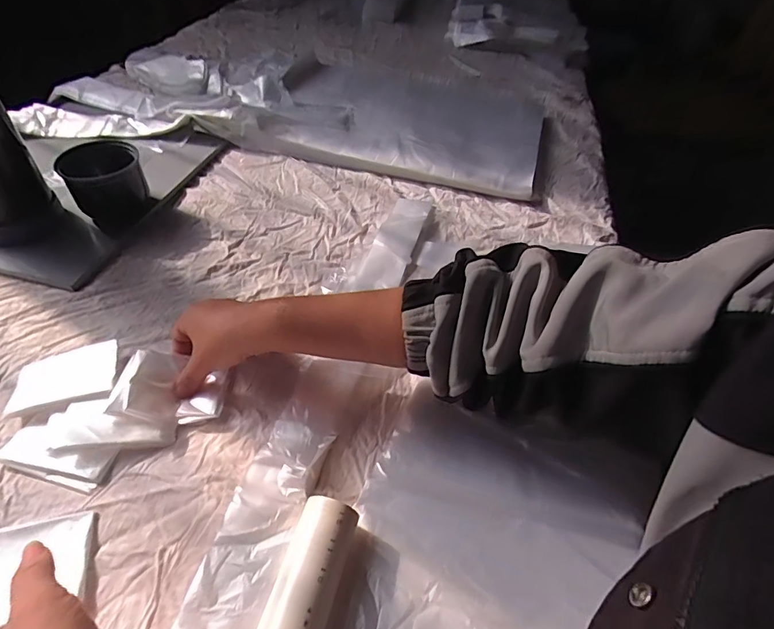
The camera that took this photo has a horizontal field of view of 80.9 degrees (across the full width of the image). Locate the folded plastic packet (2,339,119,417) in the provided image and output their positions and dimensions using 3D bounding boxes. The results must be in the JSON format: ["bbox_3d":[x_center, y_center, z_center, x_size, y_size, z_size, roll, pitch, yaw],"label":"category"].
[{"bbox_3d":[-0.292,0.057,0.413,0.084,0.017,0.070,-10,49,-13],"label":"folded plastic packet"}]

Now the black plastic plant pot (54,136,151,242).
[{"bbox_3d":[-0.350,-0.162,0.571,0.086,0.074,0.081,-24,53,-24],"label":"black plastic plant pot"}]

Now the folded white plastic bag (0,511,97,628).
[{"bbox_3d":[-0.256,0.177,0.309,0.093,0.012,0.064,-10,49,-13],"label":"folded white plastic bag"}]

